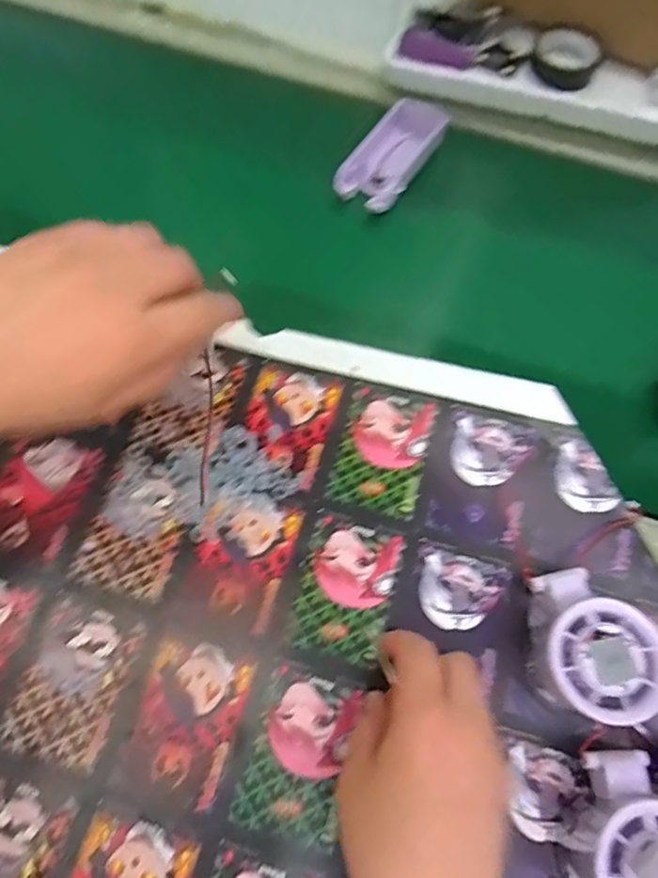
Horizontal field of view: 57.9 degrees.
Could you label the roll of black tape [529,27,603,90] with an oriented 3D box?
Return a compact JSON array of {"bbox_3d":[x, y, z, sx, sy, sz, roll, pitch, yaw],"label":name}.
[{"bbox_3d":[0.211,-0.340,0.527,0.056,0.020,0.056,2,68,-4],"label":"roll of black tape"}]

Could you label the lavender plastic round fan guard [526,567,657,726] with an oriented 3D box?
[{"bbox_3d":[0.138,0.113,0.327,0.060,0.056,0.076,-8,67,-6],"label":"lavender plastic round fan guard"}]

